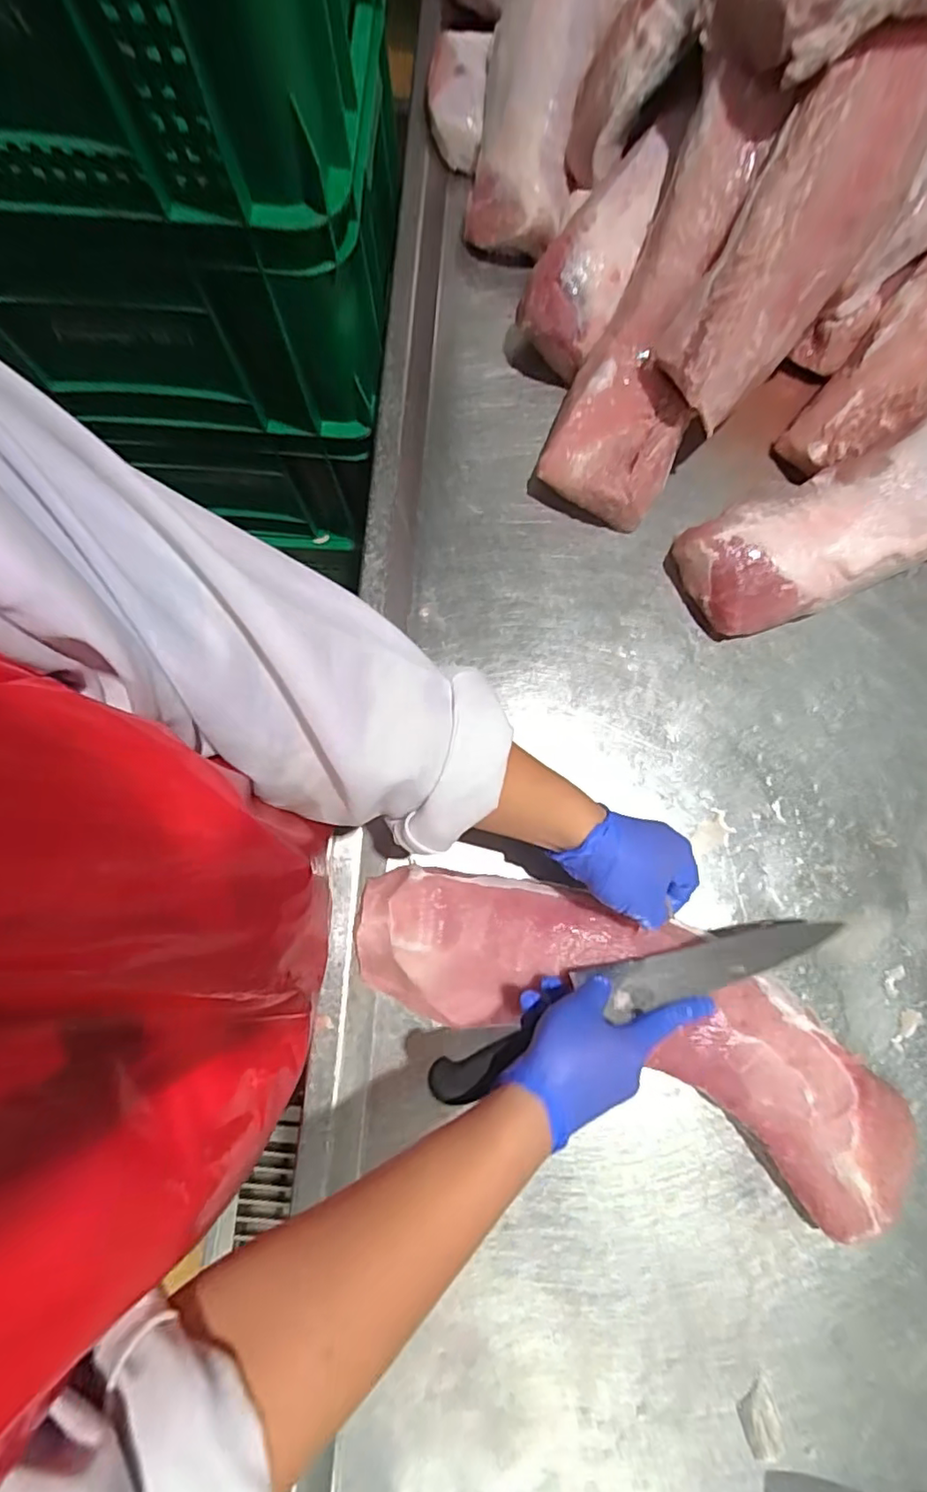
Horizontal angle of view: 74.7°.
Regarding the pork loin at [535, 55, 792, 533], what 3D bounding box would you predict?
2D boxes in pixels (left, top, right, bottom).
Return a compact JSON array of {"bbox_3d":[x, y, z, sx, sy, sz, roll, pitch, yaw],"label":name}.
[{"bbox_3d":[0.182,-0.403,0.570,0.127,0.074,0.368,18,110,3],"label":"pork loin"}]

